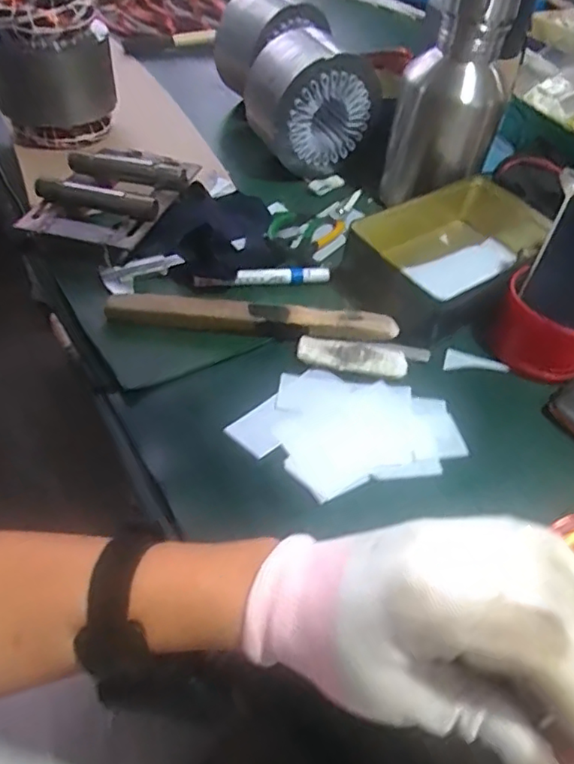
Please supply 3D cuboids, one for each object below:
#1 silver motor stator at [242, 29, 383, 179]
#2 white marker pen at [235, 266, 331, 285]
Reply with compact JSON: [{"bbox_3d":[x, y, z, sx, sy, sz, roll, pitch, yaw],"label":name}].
[{"bbox_3d":[0.037,-0.367,0.772,0.157,0.154,0.112,-20,54,-21],"label":"silver motor stator"},{"bbox_3d":[-0.004,-0.113,0.621,0.099,0.016,0.012,-3,49,-8],"label":"white marker pen"}]

